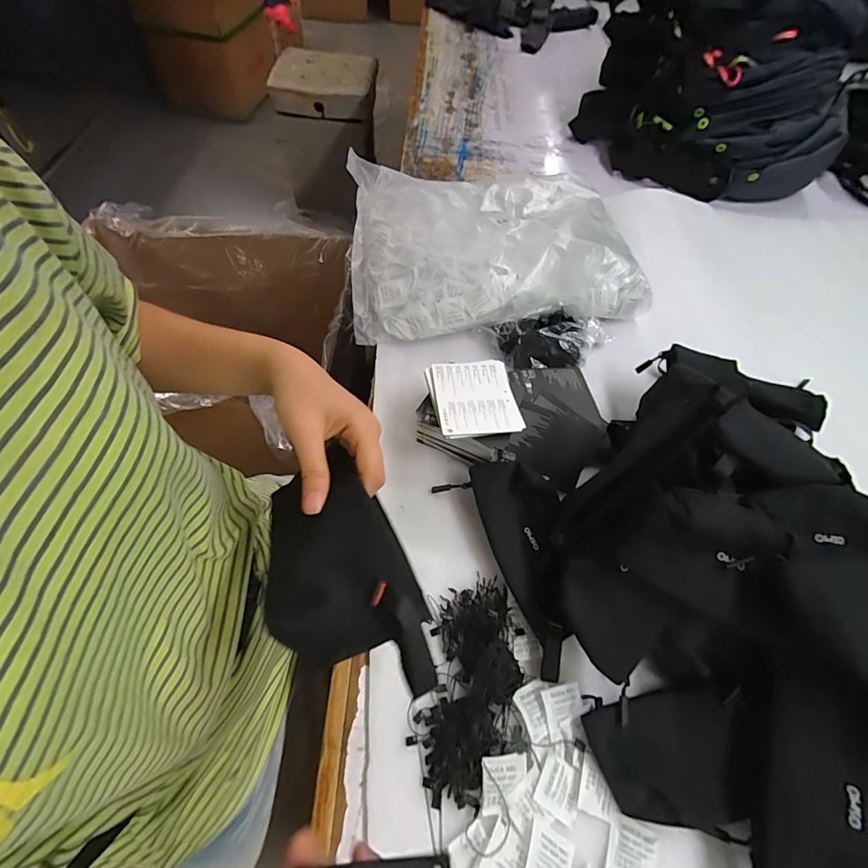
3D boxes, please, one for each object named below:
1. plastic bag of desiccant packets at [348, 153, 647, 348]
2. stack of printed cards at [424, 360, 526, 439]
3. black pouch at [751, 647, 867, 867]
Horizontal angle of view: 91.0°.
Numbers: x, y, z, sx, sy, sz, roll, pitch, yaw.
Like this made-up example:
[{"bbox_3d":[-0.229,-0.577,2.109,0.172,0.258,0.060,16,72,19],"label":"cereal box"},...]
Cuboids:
[{"bbox_3d":[0.088,-0.319,0.689,0.451,0.078,0.343,-7,59,-9],"label":"plastic bag of desiccant packets"},{"bbox_3d":[0.046,-0.042,0.493,0.095,0.009,0.100,-7,59,-9],"label":"stack of printed cards"},{"bbox_3d":[0.314,0.298,0.331,0.098,0.030,0.205,7,61,40],"label":"black pouch"}]

